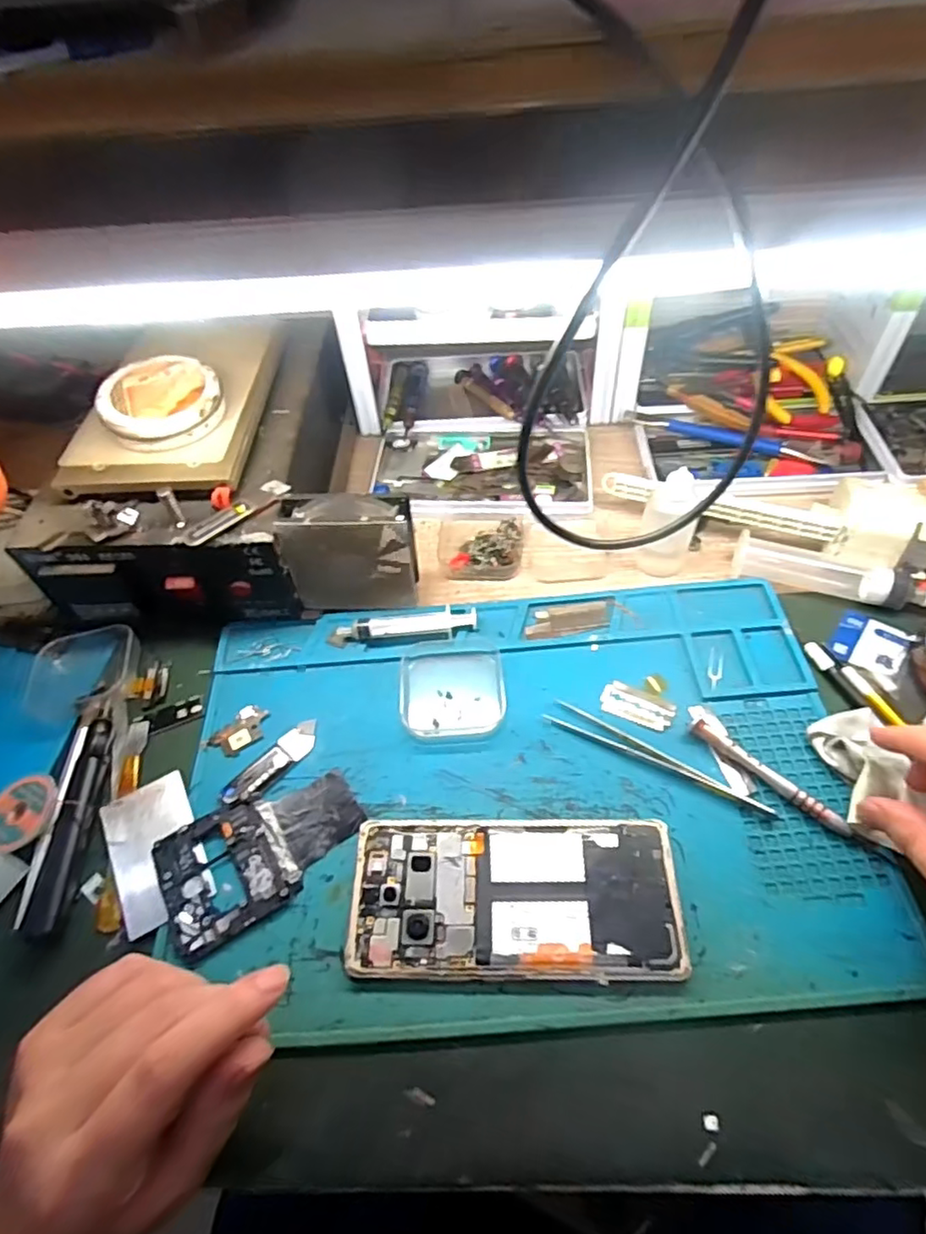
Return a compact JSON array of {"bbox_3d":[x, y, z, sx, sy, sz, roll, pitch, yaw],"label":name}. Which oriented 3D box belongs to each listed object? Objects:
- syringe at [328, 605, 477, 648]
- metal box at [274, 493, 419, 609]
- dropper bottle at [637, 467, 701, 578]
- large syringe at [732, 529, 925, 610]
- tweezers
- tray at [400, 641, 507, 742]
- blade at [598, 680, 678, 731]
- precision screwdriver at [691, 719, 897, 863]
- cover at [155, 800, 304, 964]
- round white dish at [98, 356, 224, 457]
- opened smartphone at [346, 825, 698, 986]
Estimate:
[{"bbox_3d":[-0.041,0.008,0.414,0.099,0.014,0.019,-6,53,0],"label":"syringe"},{"bbox_3d":[-0.071,-0.041,0.410,0.079,0.085,0.032,-2,53,2],"label":"metal box"},{"bbox_3d":[0.142,-0.067,0.422,0.035,0.073,0.028,17,56,16],"label":"dropper bottle"},{"bbox_3d":[0.243,-0.031,0.419,0.114,0.021,0.030,14,56,14],"label":"large syringe"},{"bbox_3d":[0.112,0.078,0.360,0.130,0.004,0.016,21,58,18],"label":"tweezers"},{"bbox_3d":[-0.006,0.043,0.390,0.063,0.012,0.066,-4,53,1],"label":"tray"},{"bbox_3d":[0.106,0.053,0.379,0.043,0.004,0.023,20,57,18],"label":"blade"},{"bbox_3d":[0.176,0.093,0.339,0.112,0.009,0.010,36,63,26],"label":"precision screwdriver"},{"bbox_3d":[-0.127,0.135,0.333,0.066,0.006,0.065,-27,56,-16],"label":"cover"},{"bbox_3d":[-0.195,-0.138,0.401,0.074,0.024,0.073,-2,53,3],"label":"round white dish"},{"bbox_3d":[0.025,0.141,0.315,0.161,0.010,0.074,-1,53,3],"label":"opened smartphone"}]

